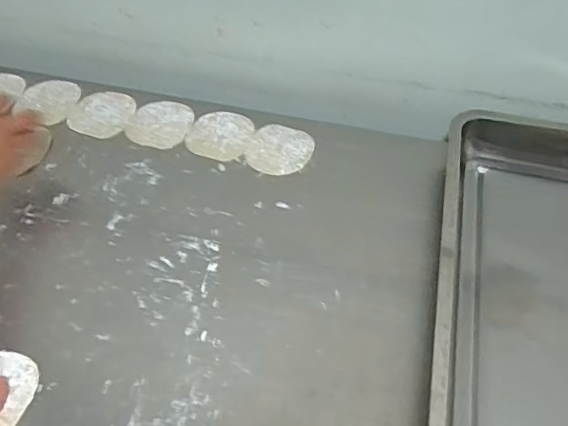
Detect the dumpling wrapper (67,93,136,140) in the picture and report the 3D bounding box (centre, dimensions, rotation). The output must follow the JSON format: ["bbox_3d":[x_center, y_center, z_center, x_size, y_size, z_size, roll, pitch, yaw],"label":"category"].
[{"bbox_3d":[-0.243,-0.135,0.759,0.078,0.004,0.084,1,53,-1],"label":"dumpling wrapper"}]

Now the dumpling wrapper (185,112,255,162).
[{"bbox_3d":[-0.082,-0.102,0.732,0.079,0.004,0.081,1,53,-1],"label":"dumpling wrapper"}]

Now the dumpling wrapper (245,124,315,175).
[{"bbox_3d":[-0.006,-0.080,0.714,0.079,0.004,0.083,1,53,-1],"label":"dumpling wrapper"}]

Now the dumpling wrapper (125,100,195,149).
[{"bbox_3d":[-0.162,-0.119,0.744,0.079,0.004,0.084,1,53,-1],"label":"dumpling wrapper"}]

